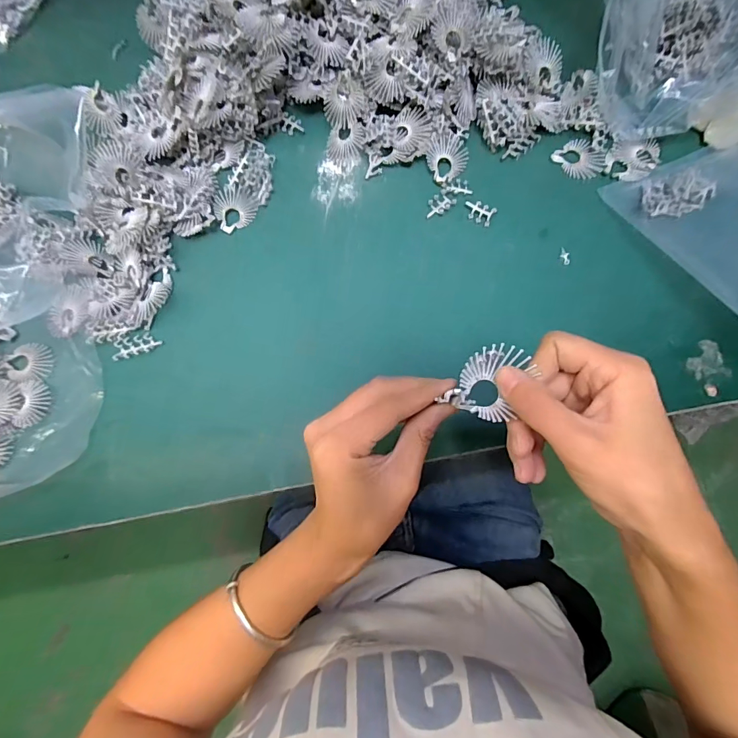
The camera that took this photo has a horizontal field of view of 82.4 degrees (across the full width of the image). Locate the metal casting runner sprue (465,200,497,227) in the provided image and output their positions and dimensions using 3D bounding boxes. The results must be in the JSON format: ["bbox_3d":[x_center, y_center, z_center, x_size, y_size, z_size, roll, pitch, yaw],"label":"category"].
[{"bbox_3d":[0.101,-0.145,0.385,0.028,0.004,0.018,31,81,8],"label":"metal casting runner sprue"}]

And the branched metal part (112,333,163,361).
[{"bbox_3d":[-0.207,-0.021,0.376,0.041,0.004,0.018,-17,74,-10],"label":"branched metal part"}]

